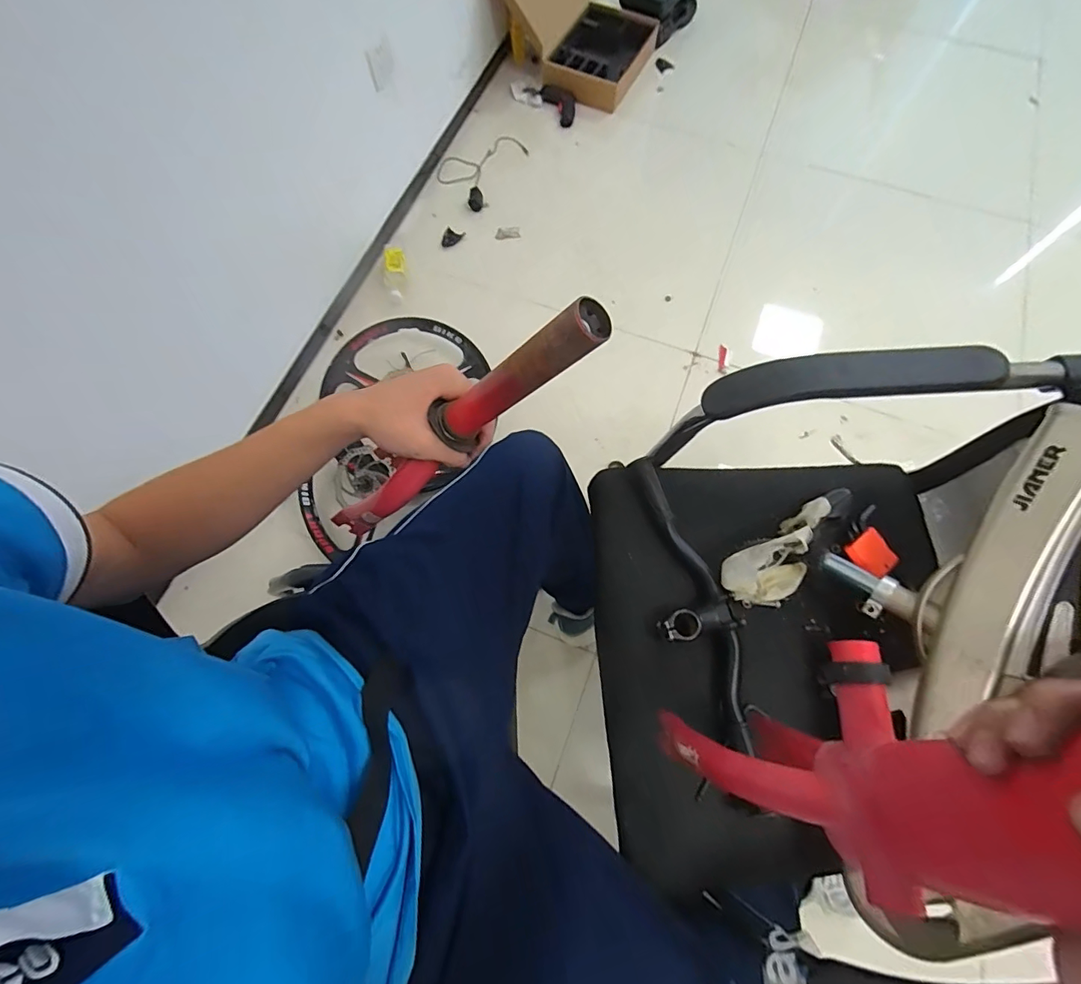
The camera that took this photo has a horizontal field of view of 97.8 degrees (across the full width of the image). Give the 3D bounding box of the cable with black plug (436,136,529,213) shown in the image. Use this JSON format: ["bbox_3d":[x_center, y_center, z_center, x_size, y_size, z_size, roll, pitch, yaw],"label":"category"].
[{"bbox_3d":[-0.179,-0.992,1.439,0.210,0.045,0.324,30,76,11],"label":"cable with black plug"}]

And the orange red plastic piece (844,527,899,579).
[{"bbox_3d":[0.411,0.077,0.582,0.056,0.010,0.051,-34,74,-11],"label":"orange red plastic piece"}]

